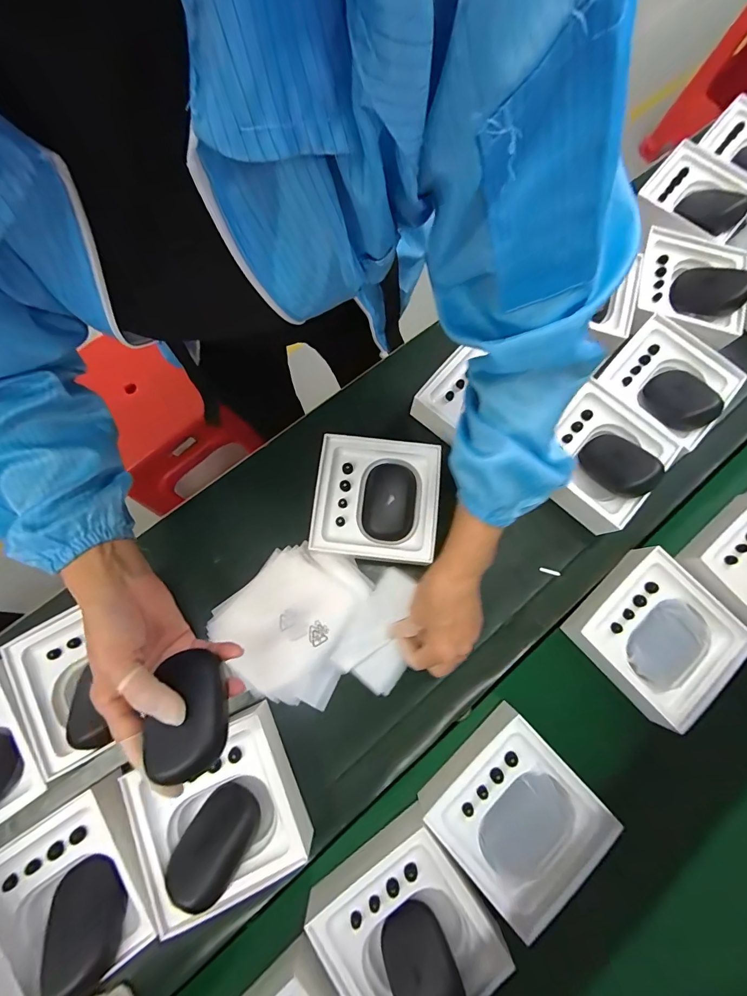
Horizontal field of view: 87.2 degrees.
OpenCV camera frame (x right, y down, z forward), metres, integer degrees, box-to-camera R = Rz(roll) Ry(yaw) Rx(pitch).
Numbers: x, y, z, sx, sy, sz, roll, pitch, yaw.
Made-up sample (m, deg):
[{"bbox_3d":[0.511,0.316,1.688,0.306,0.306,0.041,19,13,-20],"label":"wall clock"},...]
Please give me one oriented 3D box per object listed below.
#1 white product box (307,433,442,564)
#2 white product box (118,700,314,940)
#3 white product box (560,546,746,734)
[{"bbox_3d":[0.003,0.003,0.454,0.134,0.043,0.135,7,76,0],"label":"white product box"},{"bbox_3d":[-0.146,0.293,0.366,0.142,0.051,0.137,-25,78,-8],"label":"white product box"},{"bbox_3d":[0.307,0.153,0.427,0.143,0.038,0.148,-41,80,-11],"label":"white product box"}]

